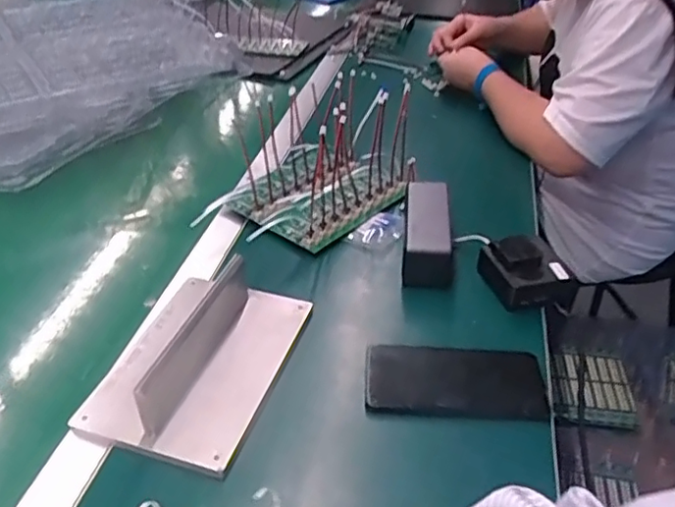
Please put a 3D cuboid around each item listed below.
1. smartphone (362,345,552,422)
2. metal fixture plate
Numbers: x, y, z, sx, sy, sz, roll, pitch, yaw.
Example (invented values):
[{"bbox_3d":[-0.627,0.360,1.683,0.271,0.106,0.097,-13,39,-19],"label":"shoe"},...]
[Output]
[{"bbox_3d":[0.103,0.106,0.538,0.152,0.012,0.072,1,37,3],"label":"smartphone"},{"bbox_3d":[-0.123,0.078,0.542,0.143,0.056,0.201,13,40,16],"label":"metal fixture plate"}]

